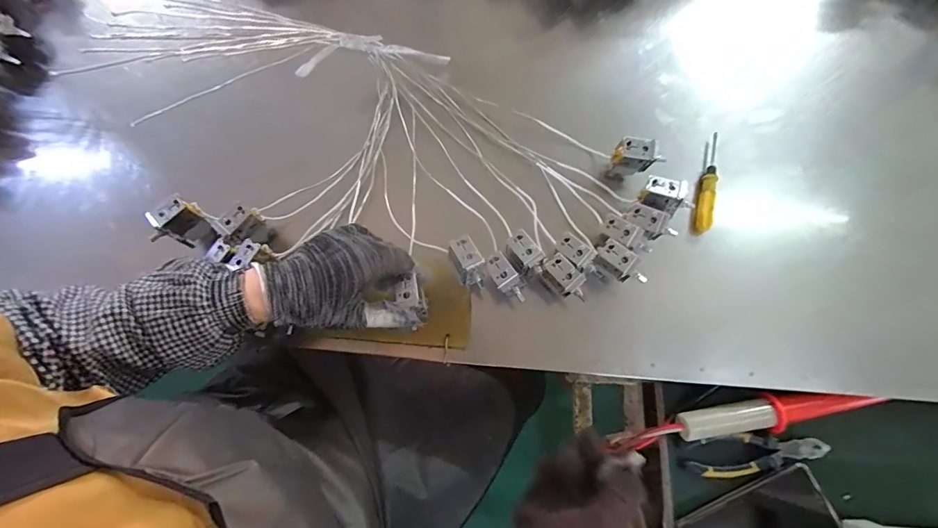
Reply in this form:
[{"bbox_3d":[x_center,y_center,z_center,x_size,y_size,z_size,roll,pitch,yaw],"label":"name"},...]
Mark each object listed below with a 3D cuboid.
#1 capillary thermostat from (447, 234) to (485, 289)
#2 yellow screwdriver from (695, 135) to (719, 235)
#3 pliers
[{"bbox_3d":[-0.001,-0.001,0.428,0.029,0.026,0.052,-24,77,-5],"label":"capillary thermostat"},{"bbox_3d":[0.282,-0.099,0.492,0.019,0.024,0.124,13,77,4],"label":"yellow screwdriver"},{"bbox_3d":[0.319,0.212,0.468,0.154,0.018,0.042,-5,77,-1],"label":"pliers"}]

